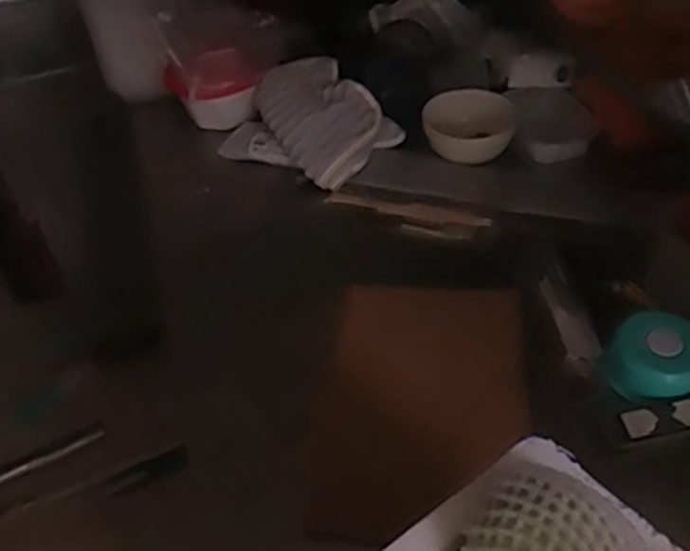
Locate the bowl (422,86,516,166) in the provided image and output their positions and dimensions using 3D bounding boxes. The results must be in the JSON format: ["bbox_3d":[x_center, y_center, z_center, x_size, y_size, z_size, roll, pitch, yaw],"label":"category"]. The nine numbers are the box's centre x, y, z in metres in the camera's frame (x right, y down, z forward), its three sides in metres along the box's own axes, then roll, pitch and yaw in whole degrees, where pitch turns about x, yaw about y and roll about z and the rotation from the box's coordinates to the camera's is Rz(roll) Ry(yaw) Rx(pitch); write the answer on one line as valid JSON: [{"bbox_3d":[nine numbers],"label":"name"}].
[{"bbox_3d":[0.155,-0.190,0.912,0.106,0.046,0.106,2,44,9],"label":"bowl"}]

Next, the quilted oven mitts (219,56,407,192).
[{"bbox_3d":[-0.042,-0.181,0.925,0.187,0.070,0.175,38,88,22],"label":"quilted oven mitts"}]

